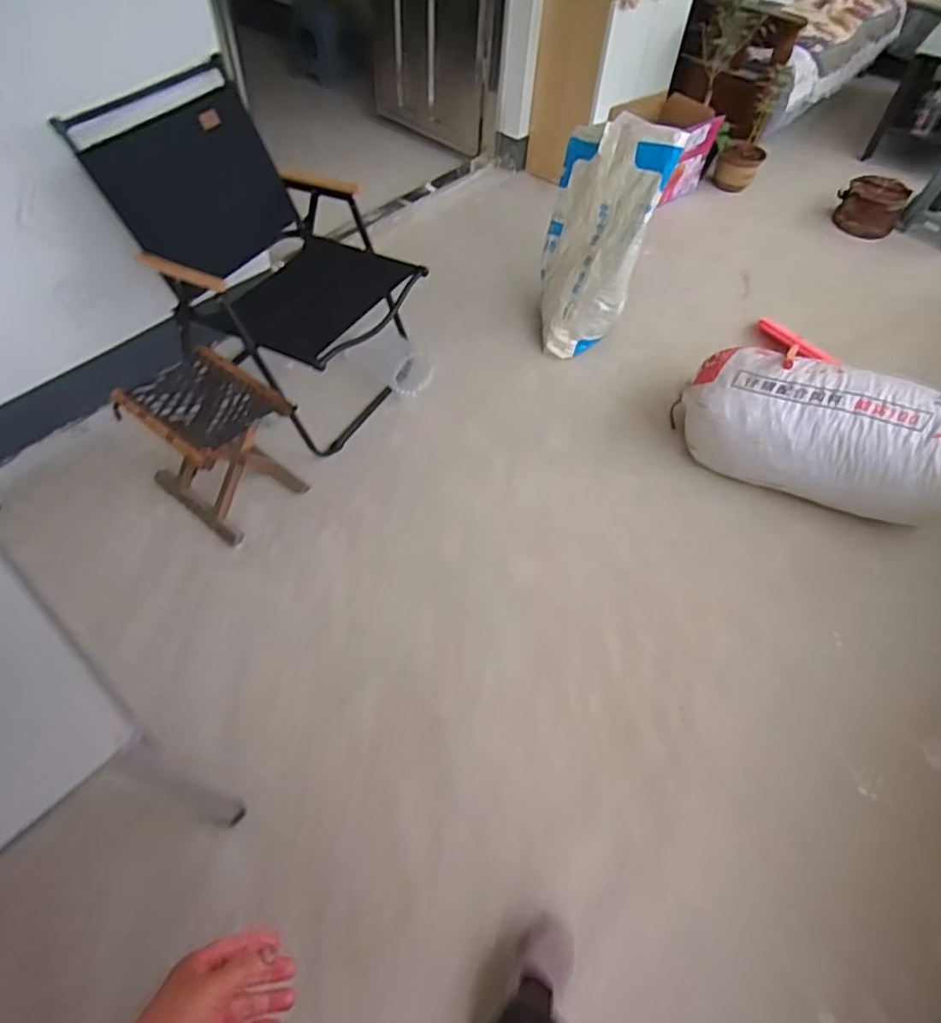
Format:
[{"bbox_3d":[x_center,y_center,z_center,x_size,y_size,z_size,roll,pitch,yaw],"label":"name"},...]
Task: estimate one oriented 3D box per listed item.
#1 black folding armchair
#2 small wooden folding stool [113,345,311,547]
[{"bbox_3d":[-0.494,-0.596,1.526,0.613,0.661,0.531,36,60,20],"label":"black folding armchair"},{"bbox_3d":[-0.599,-0.156,1.419,0.295,0.315,0.249,32,57,19],"label":"small wooden folding stool"}]

